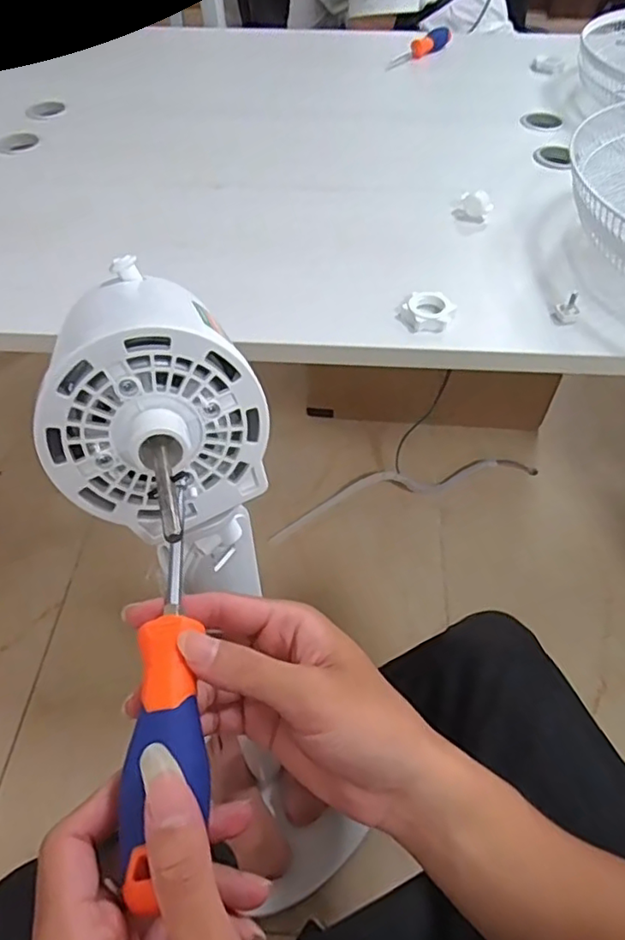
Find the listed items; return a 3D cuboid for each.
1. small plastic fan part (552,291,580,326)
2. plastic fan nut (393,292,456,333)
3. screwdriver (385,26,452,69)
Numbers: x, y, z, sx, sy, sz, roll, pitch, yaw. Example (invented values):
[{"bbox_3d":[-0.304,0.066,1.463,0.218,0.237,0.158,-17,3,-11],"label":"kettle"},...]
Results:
[{"bbox_3d":[0.266,-0.169,0.617,0.023,0.029,0.023,20,54,15],"label":"small plastic fan part"},{"bbox_3d":[0.118,-0.165,0.623,0.053,0.020,0.050,20,54,15],"label":"plastic fan nut"},{"bbox_3d":[0.197,-0.798,1.120,0.172,0.030,0.034,-36,60,-25],"label":"screwdriver"}]

